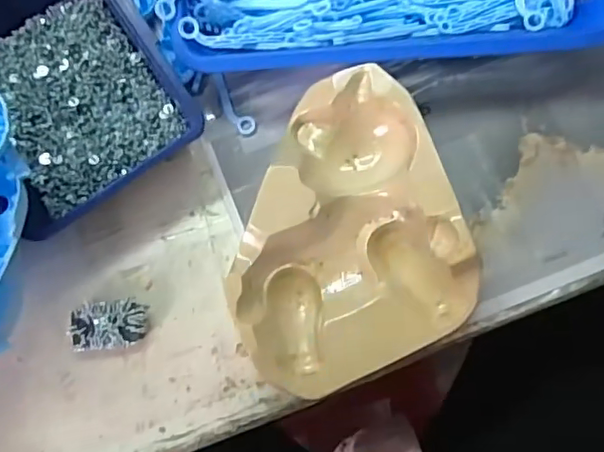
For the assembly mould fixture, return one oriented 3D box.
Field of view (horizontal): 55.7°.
[{"bbox_3d":[0.023,0.005,0.387,0.155,0.052,0.186,-21,80,3],"label":"assembly mould fixture"}]

